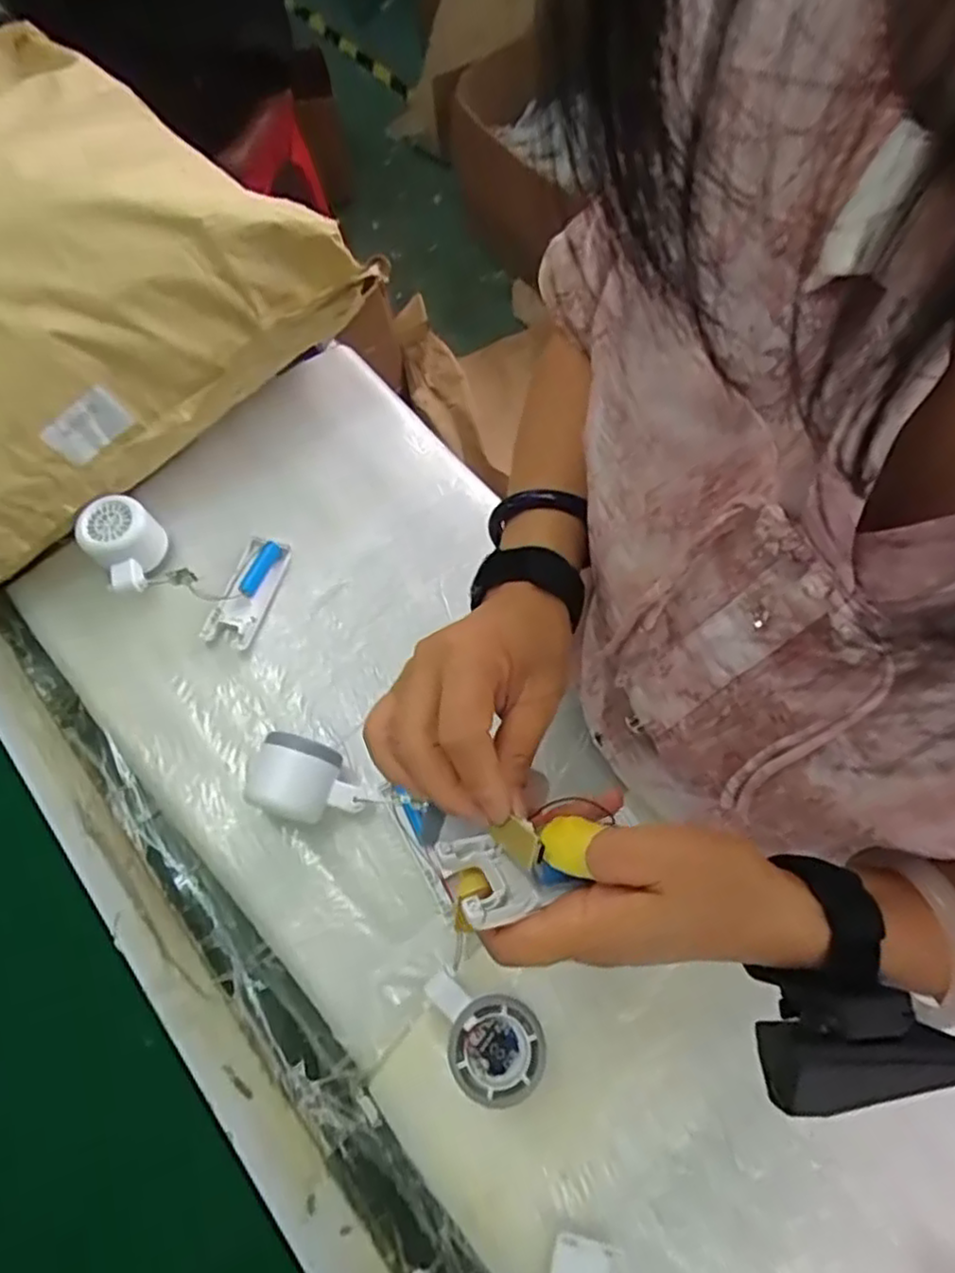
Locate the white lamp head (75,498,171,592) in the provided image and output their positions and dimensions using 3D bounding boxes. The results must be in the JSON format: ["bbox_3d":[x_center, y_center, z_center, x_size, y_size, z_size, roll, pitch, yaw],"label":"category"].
[{"bbox_3d":[-0.293,-0.075,0.585,0.062,0.047,0.084,-39,78,-11],"label":"white lamp head"}]

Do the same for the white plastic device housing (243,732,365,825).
[{"bbox_3d":[-0.124,0.108,0.506,0.079,0.054,0.054,13,68,7],"label":"white plastic device housing"}]

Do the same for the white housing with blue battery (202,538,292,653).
[{"bbox_3d":[-0.191,-0.038,0.582,0.037,0.016,0.098,17,69,9],"label":"white housing with blue battery"}]

